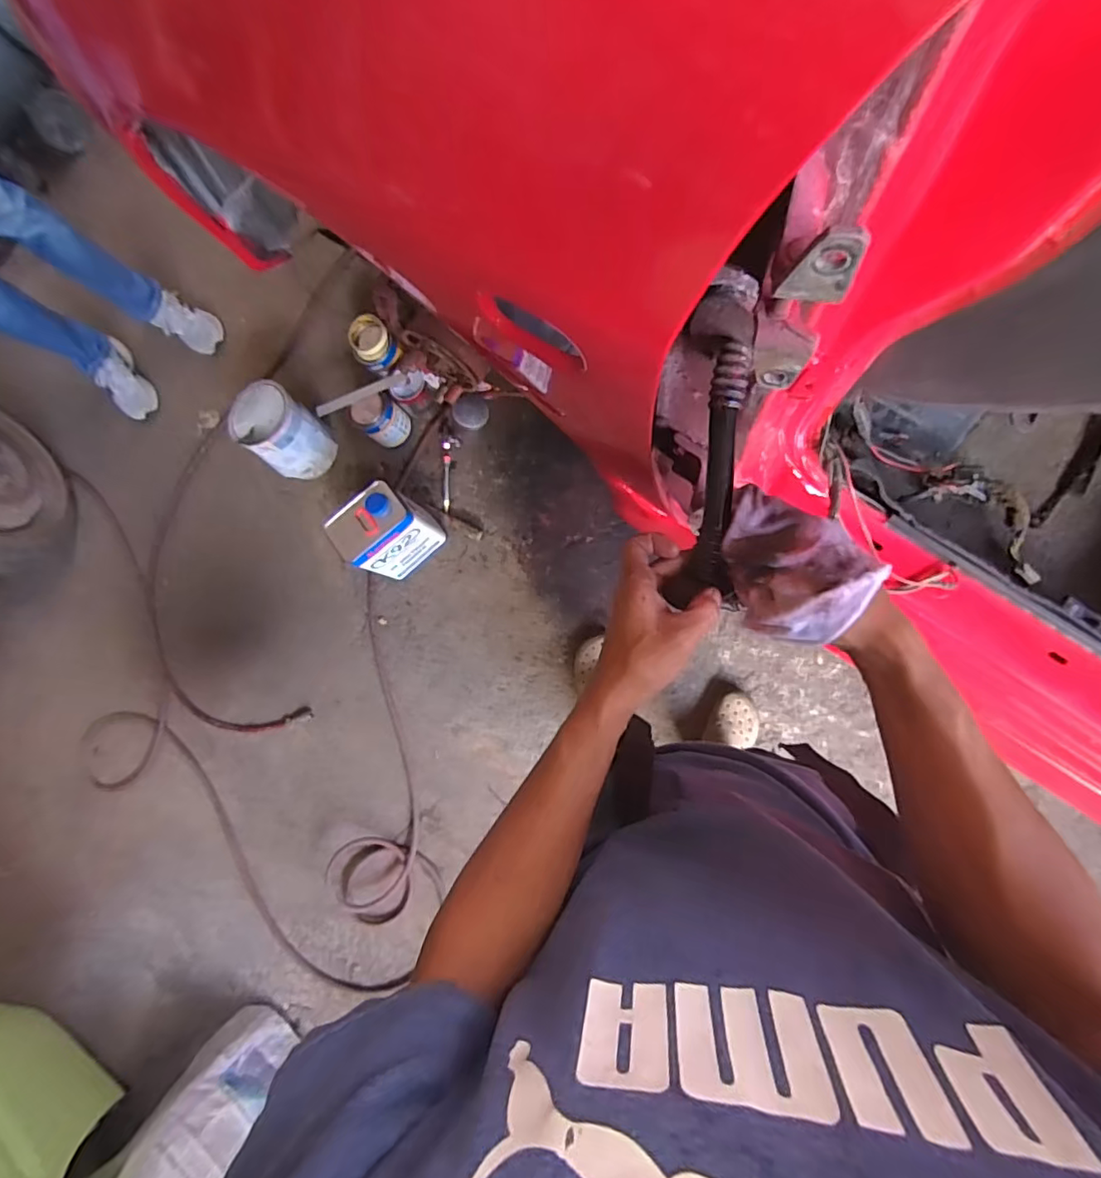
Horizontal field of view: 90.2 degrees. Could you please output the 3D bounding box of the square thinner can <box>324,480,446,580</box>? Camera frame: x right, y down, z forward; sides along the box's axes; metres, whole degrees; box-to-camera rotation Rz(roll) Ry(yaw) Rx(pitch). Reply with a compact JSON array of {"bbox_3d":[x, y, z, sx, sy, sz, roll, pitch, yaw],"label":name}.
[{"bbox_3d":[-0.367,-0.128,1.255,0.175,0.240,0.123,-43,79,1],"label":"square thinner can"}]

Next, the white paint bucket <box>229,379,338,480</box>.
[{"bbox_3d":[-0.683,-0.403,1.391,0.170,0.176,0.179,-1,83,8],"label":"white paint bucket"}]

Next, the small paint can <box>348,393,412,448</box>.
[{"bbox_3d":[-0.414,-0.417,1.367,0.090,0.124,0.099,-1,83,8],"label":"small paint can"}]

